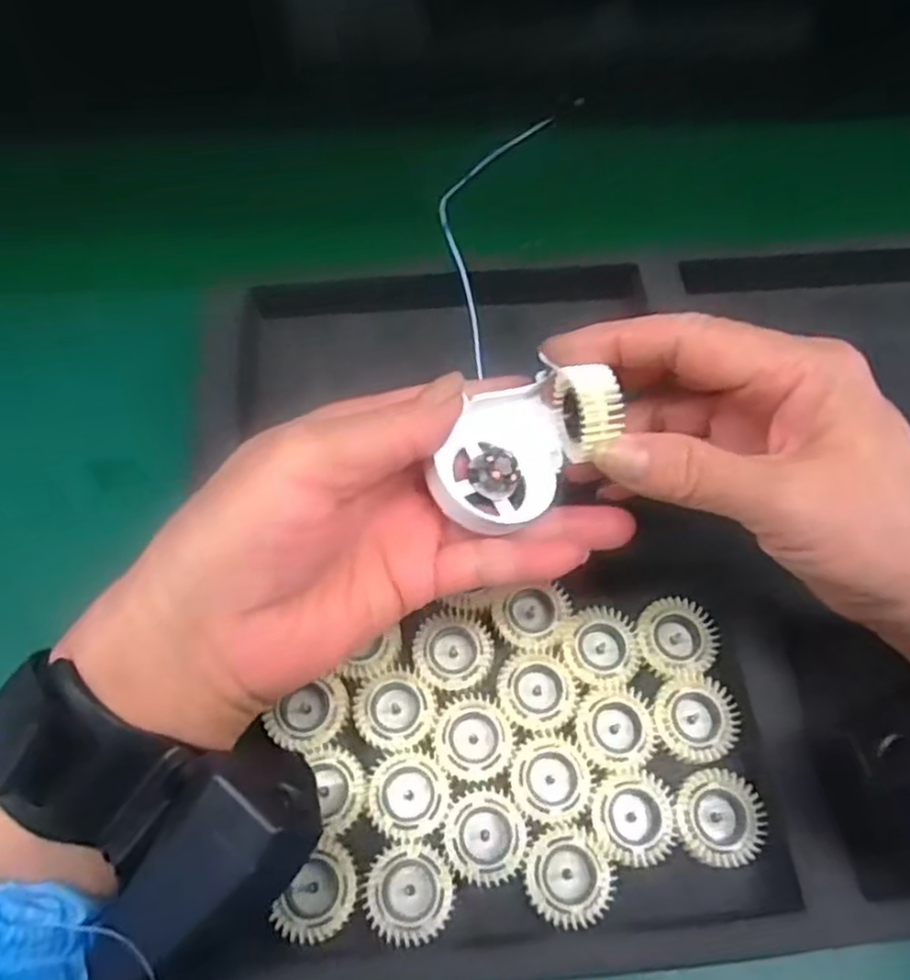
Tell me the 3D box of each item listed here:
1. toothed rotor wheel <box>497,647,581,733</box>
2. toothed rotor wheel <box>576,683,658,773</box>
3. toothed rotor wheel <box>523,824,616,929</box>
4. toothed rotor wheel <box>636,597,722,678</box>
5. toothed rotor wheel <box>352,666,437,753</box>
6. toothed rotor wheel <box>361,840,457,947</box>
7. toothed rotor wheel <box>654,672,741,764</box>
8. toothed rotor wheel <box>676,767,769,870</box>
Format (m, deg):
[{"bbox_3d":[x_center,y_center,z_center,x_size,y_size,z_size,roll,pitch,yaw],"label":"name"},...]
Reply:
[{"bbox_3d":[0.033,0.077,0.286,0.031,0.004,0.032,0,63,0],"label":"toothed rotor wheel"},{"bbox_3d":[0.062,0.090,0.278,0.031,0.004,0.031,0,63,0],"label":"toothed rotor wheel"},{"bbox_3d":[0.040,0.134,0.256,0.031,0.004,0.031,0,63,0],"label":"toothed rotor wheel"},{"bbox_3d":[0.090,0.060,0.297,0.031,0.008,0.030,0,63,0],"label":"toothed rotor wheel"},{"bbox_3d":[-0.023,0.083,0.279,0.030,0.004,0.030,0,63,0],"label":"toothed rotor wheel"},{"bbox_3d":[-0.016,0.139,0.253,0.031,0.007,0.031,-10,70,-12],"label":"toothed rotor wheel"},{"bbox_3d":[0.093,0.088,0.283,0.031,0.008,0.032,0,63,0],"label":"toothed rotor wheel"},{"bbox_3d":[0.096,0.119,0.267,0.030,0.006,0.031,0,63,0],"label":"toothed rotor wheel"}]

